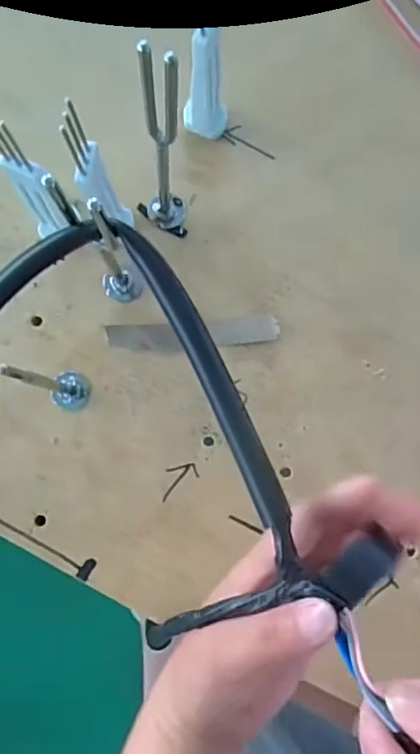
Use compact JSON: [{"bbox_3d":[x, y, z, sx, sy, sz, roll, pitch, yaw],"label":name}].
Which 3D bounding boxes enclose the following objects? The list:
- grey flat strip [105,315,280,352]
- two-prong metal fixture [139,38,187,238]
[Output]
[{"bbox_3d":[-0.011,-0.028,0.381,0.111,0.004,0.019,-4,86,-1],"label":"grey flat strip"},{"bbox_3d":[-0.029,-0.118,0.319,0.030,0.148,0.034,-7,86,-1],"label":"two-prong metal fixture"}]

